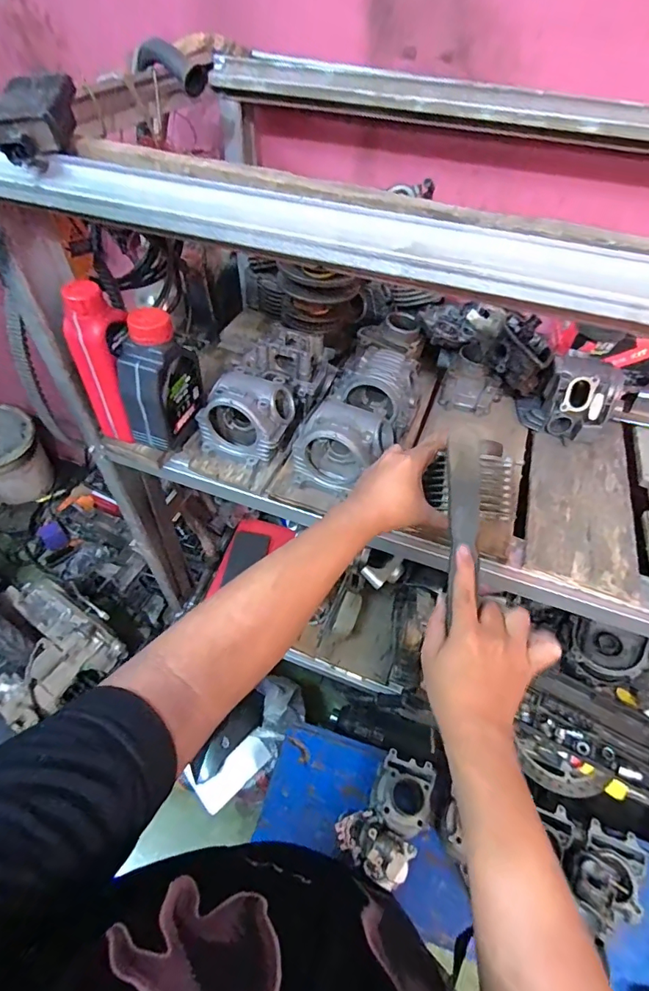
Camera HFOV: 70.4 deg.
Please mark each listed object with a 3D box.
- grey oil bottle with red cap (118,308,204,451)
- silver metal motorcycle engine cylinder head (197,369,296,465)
[{"bbox_3d":[-0.233,-0.166,0.657,0.059,0.196,0.111,15,51,10],"label":"grey oil bottle with red cap"},{"bbox_3d":[-0.113,-0.121,0.688,0.118,0.102,0.111,20,52,13],"label":"silver metal motorcycle engine cylinder head"}]

